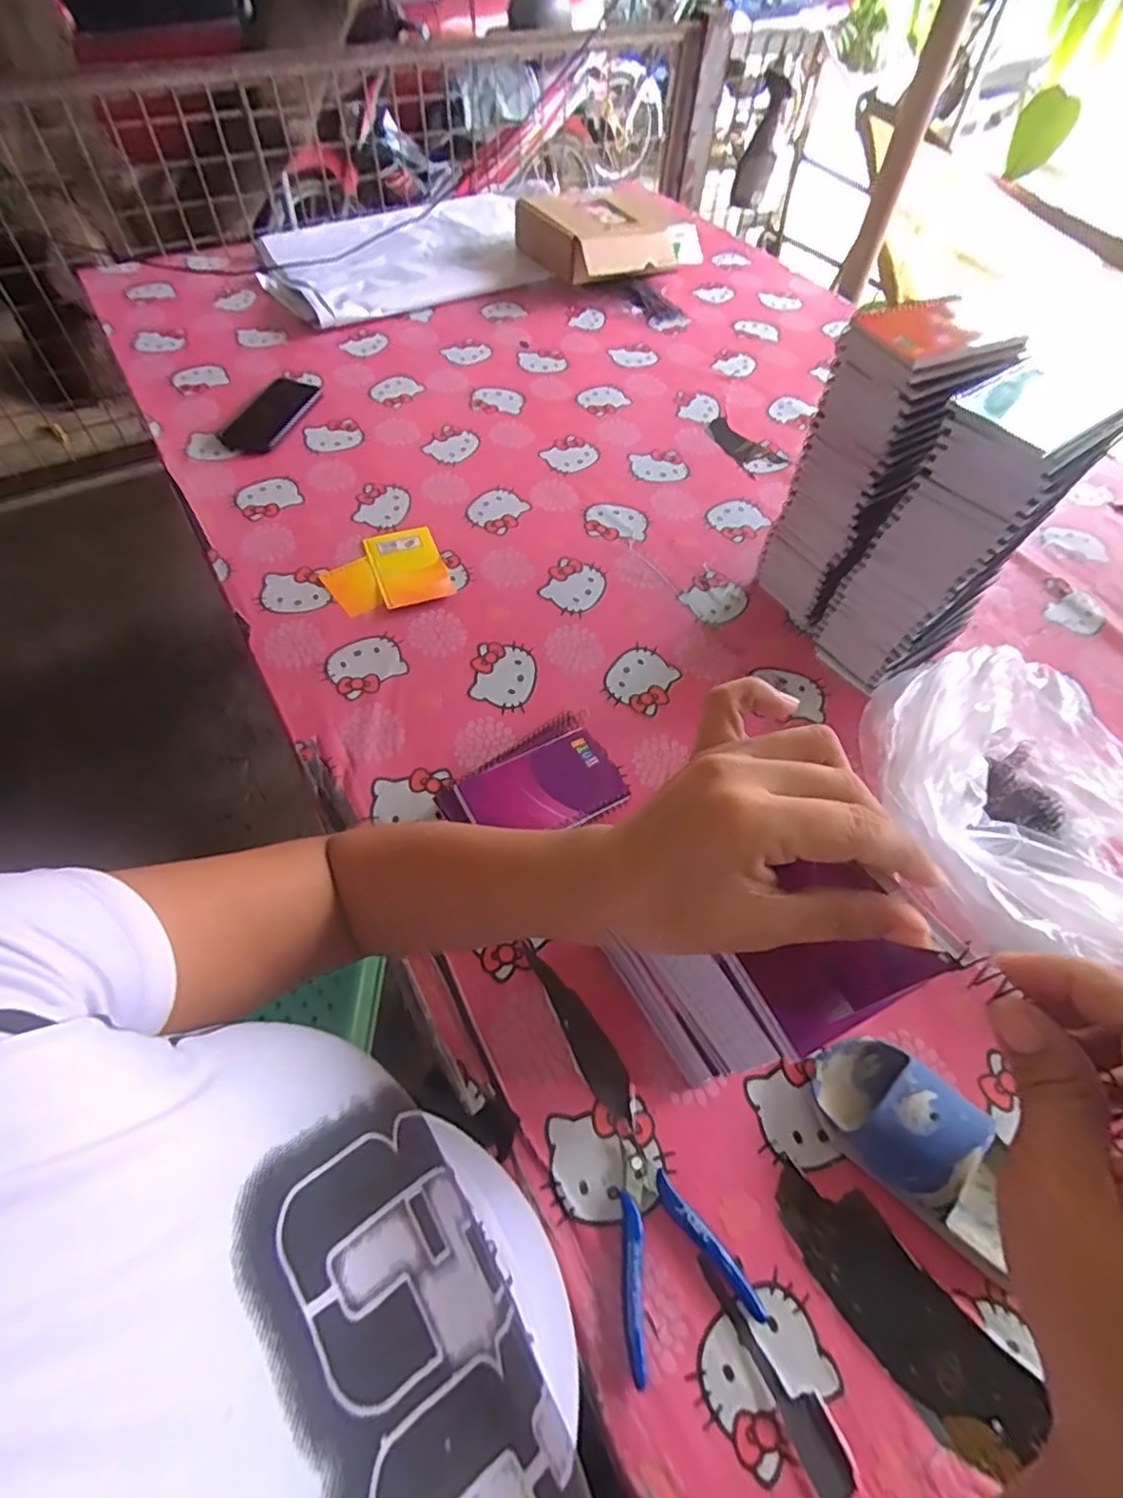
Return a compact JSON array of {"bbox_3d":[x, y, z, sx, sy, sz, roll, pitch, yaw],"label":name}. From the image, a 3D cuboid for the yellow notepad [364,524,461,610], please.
[{"bbox_3d":[-0.181,-0.217,0.743,0.080,0.005,0.125,-18,60,-14],"label":"yellow notepad"}]

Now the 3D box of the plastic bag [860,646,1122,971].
[{"bbox_3d":[0.422,0.041,0.550,0.265,0.132,0.236,17,58,7],"label":"plastic bag"}]

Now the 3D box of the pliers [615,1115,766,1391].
[{"bbox_3d":[0.067,0.314,0.412,0.086,0.015,0.122,-13,59,-12],"label":"pliers"}]

